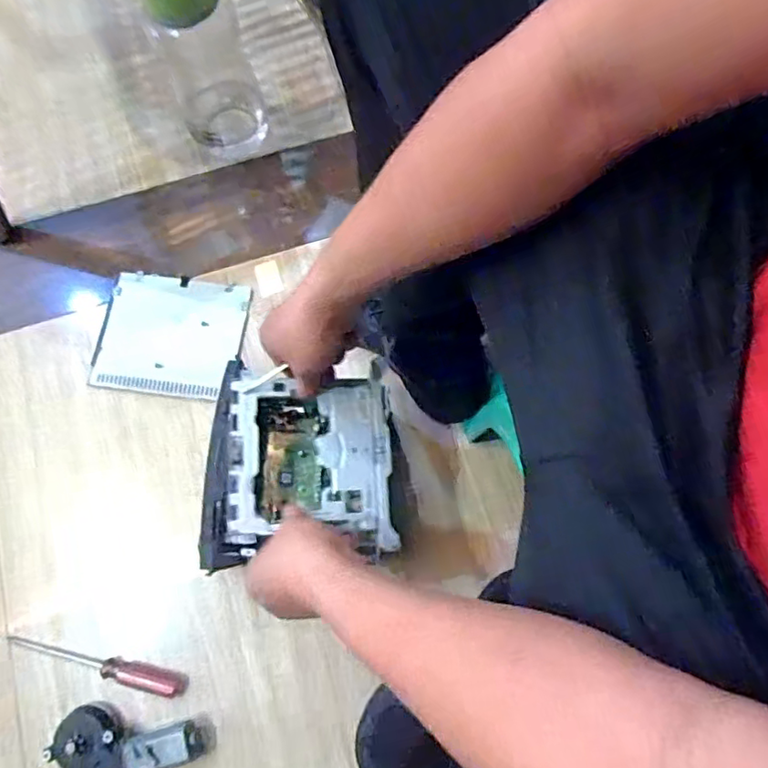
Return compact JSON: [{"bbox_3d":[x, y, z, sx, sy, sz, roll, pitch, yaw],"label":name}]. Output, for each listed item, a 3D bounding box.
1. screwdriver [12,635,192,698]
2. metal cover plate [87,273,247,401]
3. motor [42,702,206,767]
[{"bbox_3d":[-0.317,0.306,0.649,0.204,0.027,0.023,12,75,3],"label":"screwdriver"},{"bbox_3d":[-0.277,-0.066,0.775,0.182,0.010,0.159,7,75,2],"label":"metal cover plate"},{"bbox_3d":[-0.270,0.390,0.610,0.155,0.038,0.096,8,73,3],"label":"motor"}]

